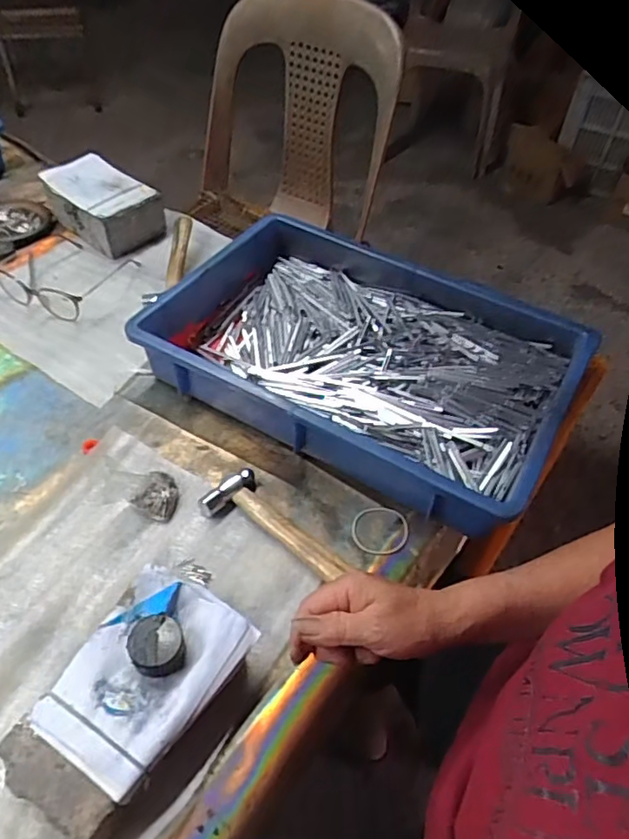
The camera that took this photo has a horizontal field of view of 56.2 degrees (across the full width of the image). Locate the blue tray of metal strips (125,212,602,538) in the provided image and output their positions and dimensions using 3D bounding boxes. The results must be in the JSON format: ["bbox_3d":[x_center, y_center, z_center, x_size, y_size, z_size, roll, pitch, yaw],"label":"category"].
[{"bbox_3d":[0.051,-0.068,0.661,0.431,0.088,0.279,26,52,18],"label":"blue tray of metal strips"}]

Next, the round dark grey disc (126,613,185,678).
[{"bbox_3d":[-0.115,0.162,0.427,0.037,0.023,0.042,-14,51,-16],"label":"round dark grey disc"}]

